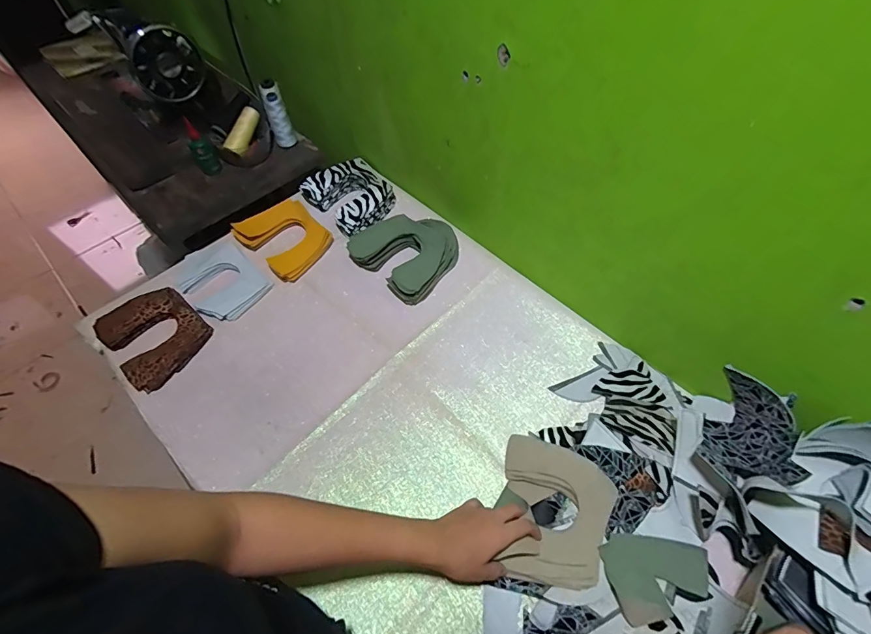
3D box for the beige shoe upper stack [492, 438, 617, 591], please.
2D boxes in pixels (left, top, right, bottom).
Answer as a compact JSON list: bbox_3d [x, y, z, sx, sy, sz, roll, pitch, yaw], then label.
[{"bbox_3d":[0.144,0.241,0.521,0.135,0.025,0.162,7,58,22],"label":"beige shoe upper stack"}]

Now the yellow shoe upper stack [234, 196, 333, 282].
[{"bbox_3d":[-0.279,-0.145,0.769,0.132,0.035,0.159,-39,66,-21],"label":"yellow shoe upper stack"}]

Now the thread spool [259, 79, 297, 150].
[{"bbox_3d":[-0.348,-0.444,0.908,0.046,0.138,0.043,-19,31,-11],"label":"thread spool"}]

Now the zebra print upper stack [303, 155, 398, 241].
[{"bbox_3d":[-0.164,-0.238,0.818,0.138,0.050,0.159,-38,65,-20],"label":"zebra print upper stack"}]

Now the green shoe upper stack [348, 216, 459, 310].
[{"bbox_3d":[-0.044,-0.125,0.753,0.175,0.042,0.178,38,66,21],"label":"green shoe upper stack"}]

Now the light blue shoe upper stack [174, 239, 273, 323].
[{"bbox_3d":[-0.375,-0.065,0.724,0.154,0.023,0.118,38,66,21],"label":"light blue shoe upper stack"}]

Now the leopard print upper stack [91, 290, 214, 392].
[{"bbox_3d":[-0.458,0.025,0.670,0.165,0.026,0.131,36,65,20],"label":"leopard print upper stack"}]

